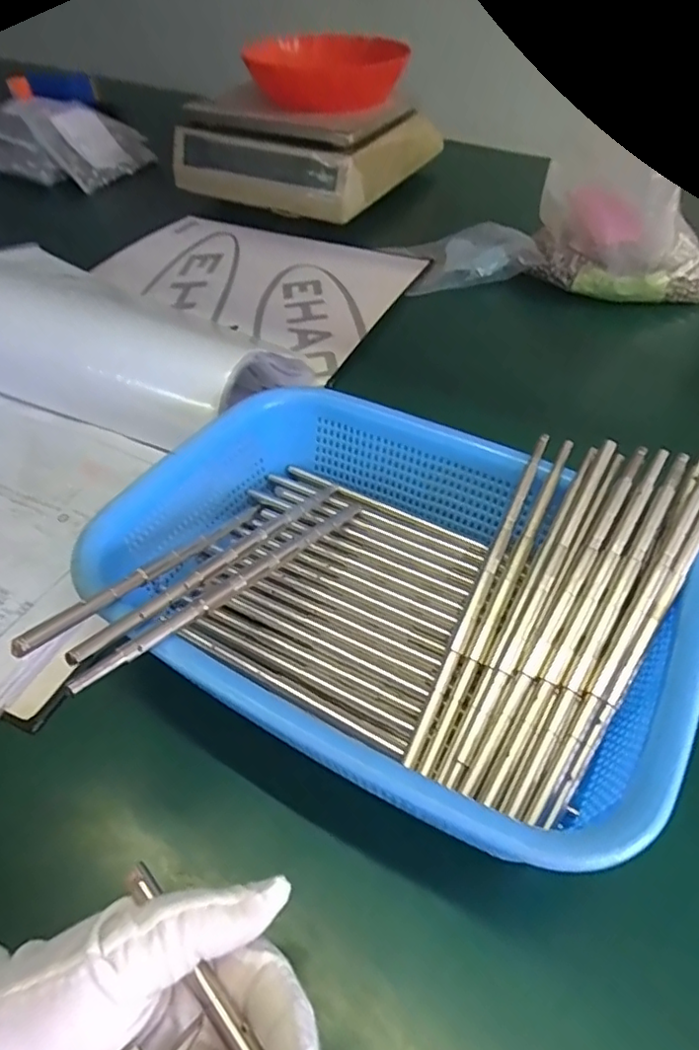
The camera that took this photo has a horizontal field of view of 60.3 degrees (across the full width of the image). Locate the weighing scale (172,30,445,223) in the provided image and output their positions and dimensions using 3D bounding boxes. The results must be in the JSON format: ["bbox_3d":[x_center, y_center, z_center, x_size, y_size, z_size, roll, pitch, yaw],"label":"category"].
[{"bbox_3d":[-0.059,-0.562,0.848,0.277,0.174,0.277,23,50,18],"label":"weighing scale"}]

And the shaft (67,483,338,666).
[{"bbox_3d":[-0.060,0.014,0.322,0.007,0.008,0.211,22,31,20],"label":"shaft"}]

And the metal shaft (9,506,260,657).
[{"bbox_3d":[-0.093,0.018,0.311,0.005,0.010,0.193,16,21,14],"label":"metal shaft"}]

